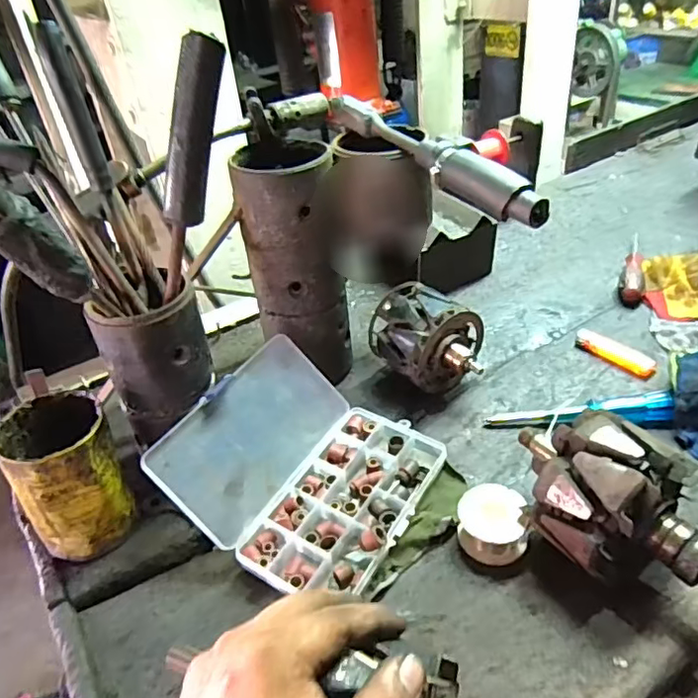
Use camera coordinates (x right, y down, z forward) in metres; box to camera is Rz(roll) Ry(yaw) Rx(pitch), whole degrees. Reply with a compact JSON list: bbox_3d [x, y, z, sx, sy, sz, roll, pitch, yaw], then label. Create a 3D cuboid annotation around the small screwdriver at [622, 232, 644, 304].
[{"bbox_3d":[0.350,-0.105,0.712,0.022,0.025,0.141,10,40,21],"label":"small screwdriver"}]

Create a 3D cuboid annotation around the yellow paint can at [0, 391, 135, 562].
[{"bbox_3d":[-0.214,0.098,0.446,0.072,0.111,0.070,-4,37,3],"label":"yellow paint can"}]

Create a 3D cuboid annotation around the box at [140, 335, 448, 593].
[{"bbox_3d":[-0.035,0.090,0.466,0.175,0.077,0.176,17,43,28],"label":"box"}]

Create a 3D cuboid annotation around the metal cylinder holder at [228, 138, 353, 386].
[{"bbox_3d":[-0.050,-0.078,0.550,0.089,0.204,0.093,-9,37,-2],"label":"metal cylinder holder"}]

